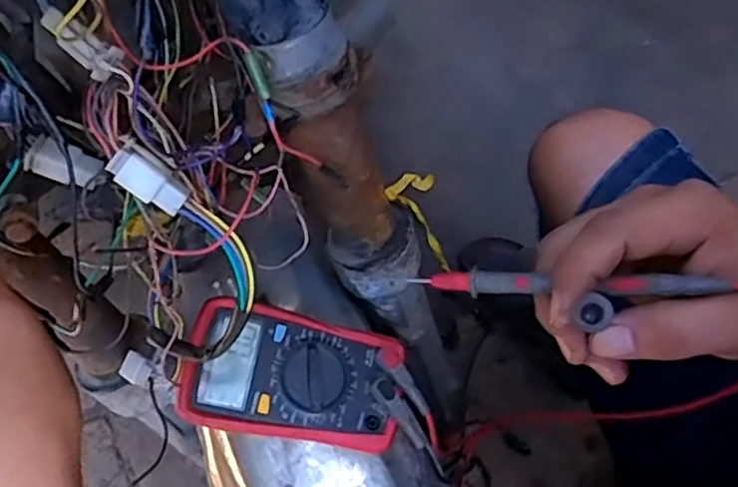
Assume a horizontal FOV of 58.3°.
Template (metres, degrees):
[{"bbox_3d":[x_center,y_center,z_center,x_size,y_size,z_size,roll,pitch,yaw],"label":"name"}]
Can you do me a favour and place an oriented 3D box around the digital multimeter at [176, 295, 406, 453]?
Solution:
[{"bbox_3d":[-0.044,0.078,0.395,0.123,0.029,0.071,9,69,5],"label":"digital multimeter"}]

